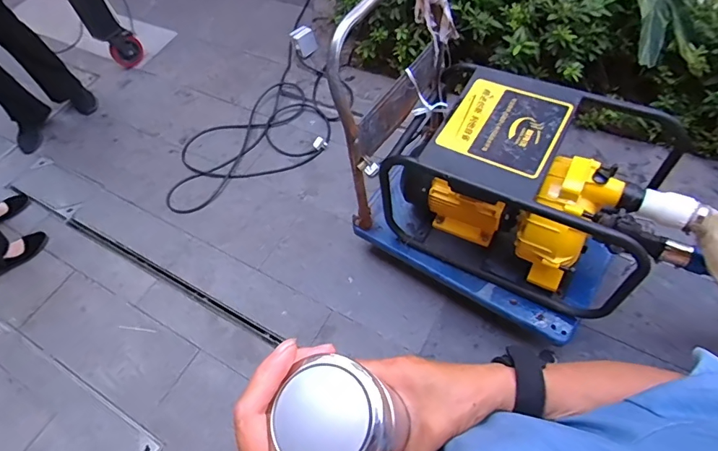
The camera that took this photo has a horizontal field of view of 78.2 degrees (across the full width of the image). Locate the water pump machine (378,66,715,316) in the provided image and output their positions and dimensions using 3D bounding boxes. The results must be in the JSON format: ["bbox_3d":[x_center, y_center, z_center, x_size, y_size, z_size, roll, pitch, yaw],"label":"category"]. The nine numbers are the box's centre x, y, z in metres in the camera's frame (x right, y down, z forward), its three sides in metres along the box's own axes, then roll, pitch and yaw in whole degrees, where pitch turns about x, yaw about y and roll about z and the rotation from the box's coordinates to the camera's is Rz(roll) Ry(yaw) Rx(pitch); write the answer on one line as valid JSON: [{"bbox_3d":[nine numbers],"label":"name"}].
[{"bbox_3d":[0.439,-0.076,1.114,0.661,0.393,0.358,26,64,21],"label":"water pump machine"}]

